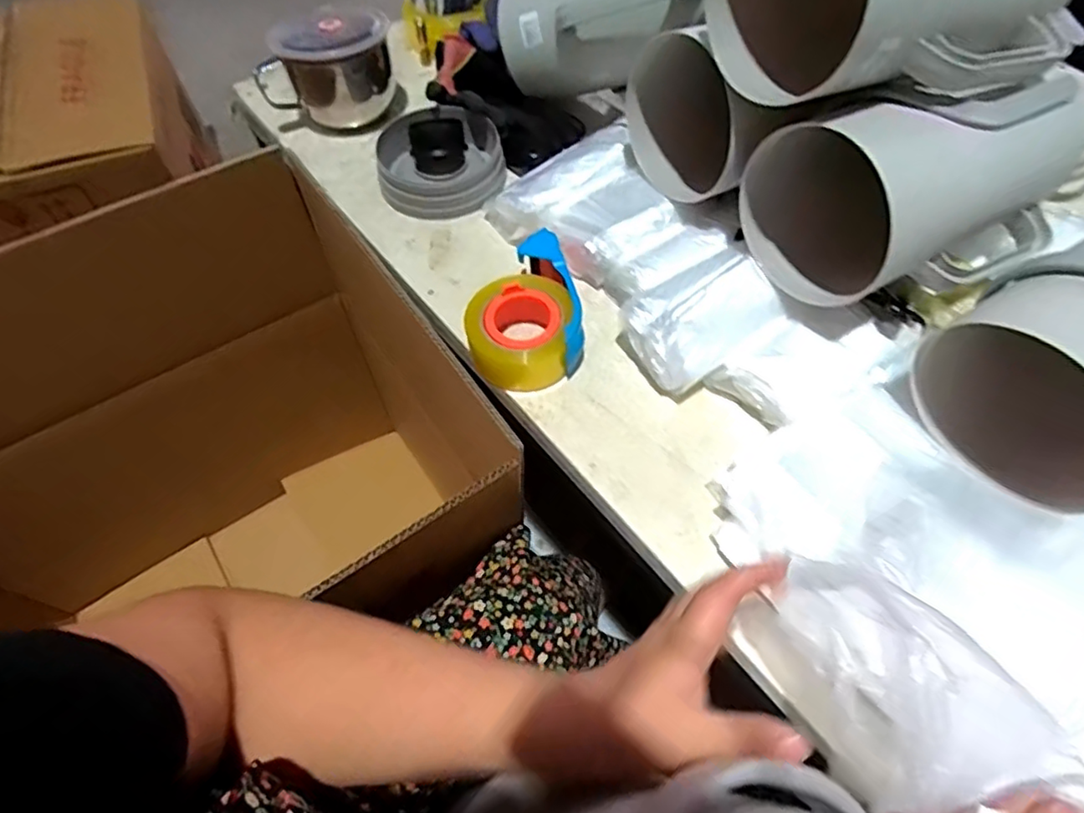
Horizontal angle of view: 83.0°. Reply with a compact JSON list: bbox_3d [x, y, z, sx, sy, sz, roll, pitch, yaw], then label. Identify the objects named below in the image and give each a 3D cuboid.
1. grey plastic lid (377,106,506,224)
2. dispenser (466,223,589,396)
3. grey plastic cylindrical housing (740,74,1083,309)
[{"bbox_3d":[-0.123,-0.298,0.745,0.147,0.051,0.154,-1,58,1],"label":"grey plastic lid"},{"bbox_3d":[-0.021,-0.097,0.628,0.110,0.065,0.146,-8,58,-4],"label":"dispenser"},{"bbox_3d":[0.345,-0.196,0.560,0.264,0.167,0.160,-21,60,-11],"label":"grey plastic cylindrical housing"}]

